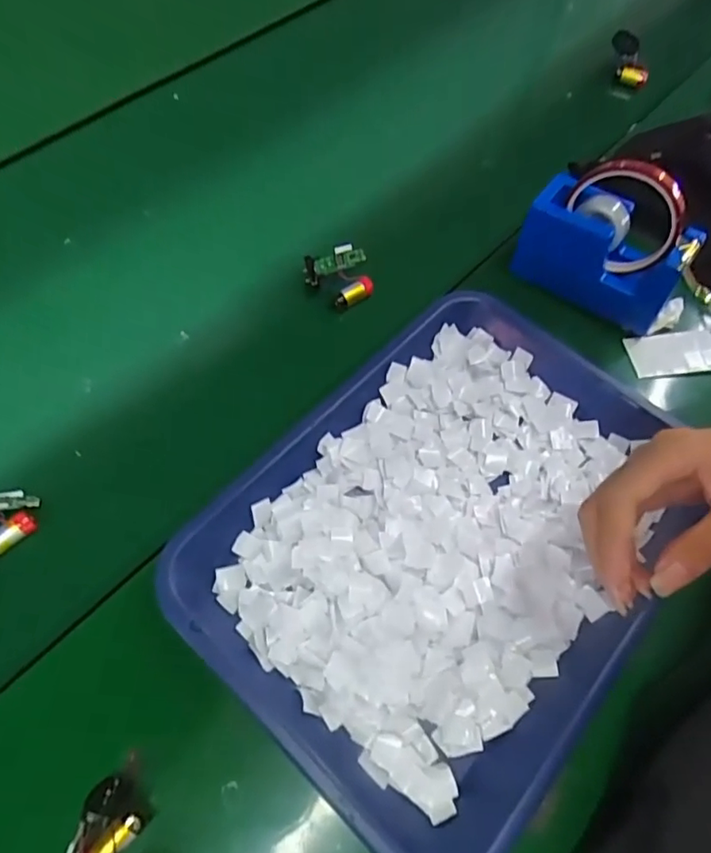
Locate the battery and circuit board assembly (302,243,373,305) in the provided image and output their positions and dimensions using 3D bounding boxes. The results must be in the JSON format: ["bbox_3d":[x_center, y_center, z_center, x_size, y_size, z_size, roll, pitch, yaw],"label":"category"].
[{"bbox_3d":[-0.014,-0.130,0.474,0.058,0.031,0.043,-2,64,-5],"label":"battery and circuit board assembly"}]

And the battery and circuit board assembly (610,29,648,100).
[{"bbox_3d":[0.331,-0.430,0.659,0.044,0.032,0.080,5,75,1],"label":"battery and circuit board assembly"}]

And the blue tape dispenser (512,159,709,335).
[{"bbox_3d":[0.210,-0.158,0.447,0.129,0.103,0.058,38,68,14],"label":"blue tape dispenser"}]

